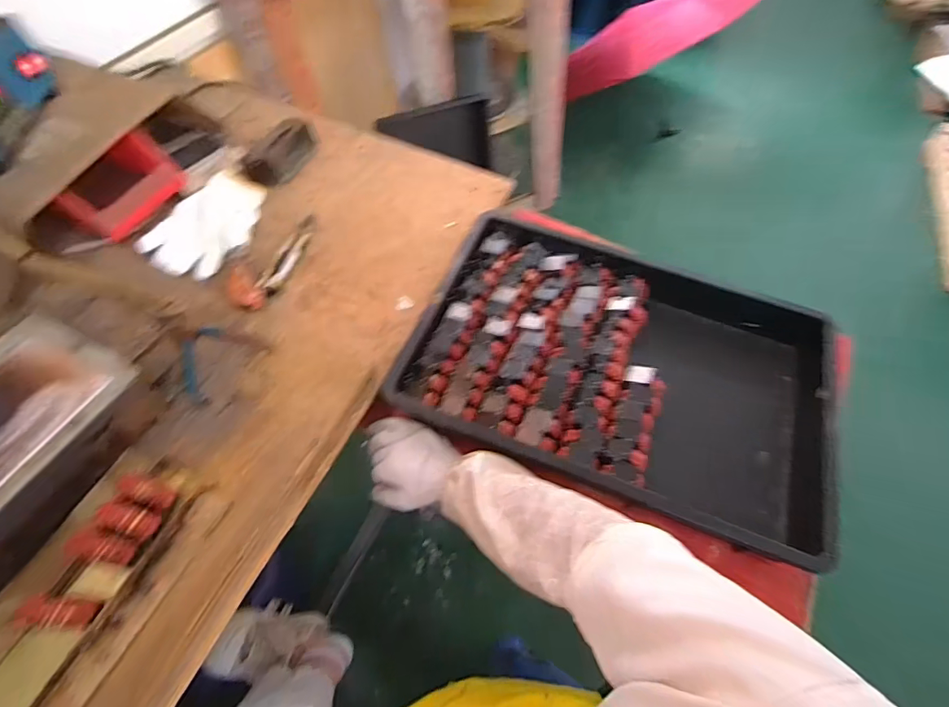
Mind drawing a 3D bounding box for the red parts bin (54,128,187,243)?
[{"bbox_3d":[-0.539,-0.248,0.702,0.071,0.090,0.169,25,61,13],"label":"red parts bin"}]

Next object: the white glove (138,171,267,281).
[{"bbox_3d":[-0.438,-0.214,0.749,0.131,0.033,0.206,19,59,9],"label":"white glove"}]

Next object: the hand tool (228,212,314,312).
[{"bbox_3d":[-0.317,-0.153,0.714,0.081,0.038,0.214,15,59,7],"label":"hand tool"}]

